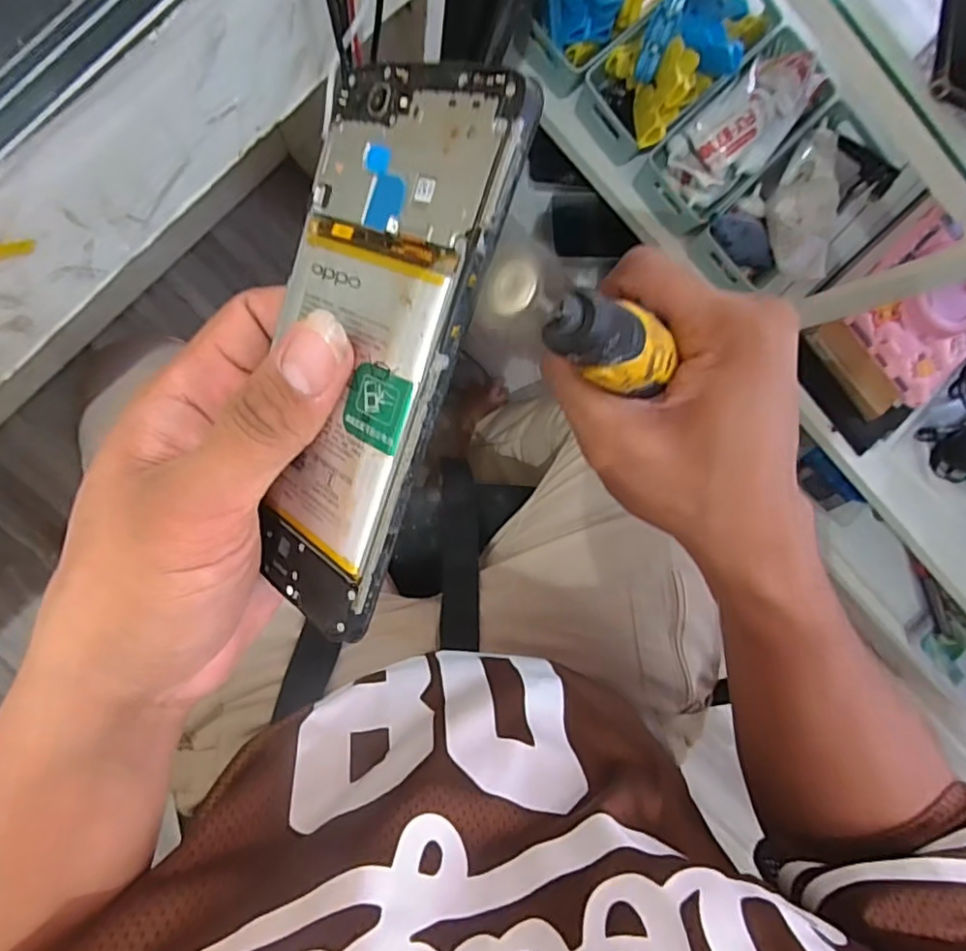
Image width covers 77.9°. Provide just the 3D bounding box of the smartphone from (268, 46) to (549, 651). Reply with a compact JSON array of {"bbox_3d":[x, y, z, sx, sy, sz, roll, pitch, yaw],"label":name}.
[{"bbox_3d":[-0.037,-0.034,0.168,0.068,0.005,0.147,30,106,34],"label":"smartphone"}]

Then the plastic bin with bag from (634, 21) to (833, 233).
[{"bbox_3d":[0.287,-0.385,0.669,0.222,0.079,0.099,-42,97,13],"label":"plastic bin with bag"}]

